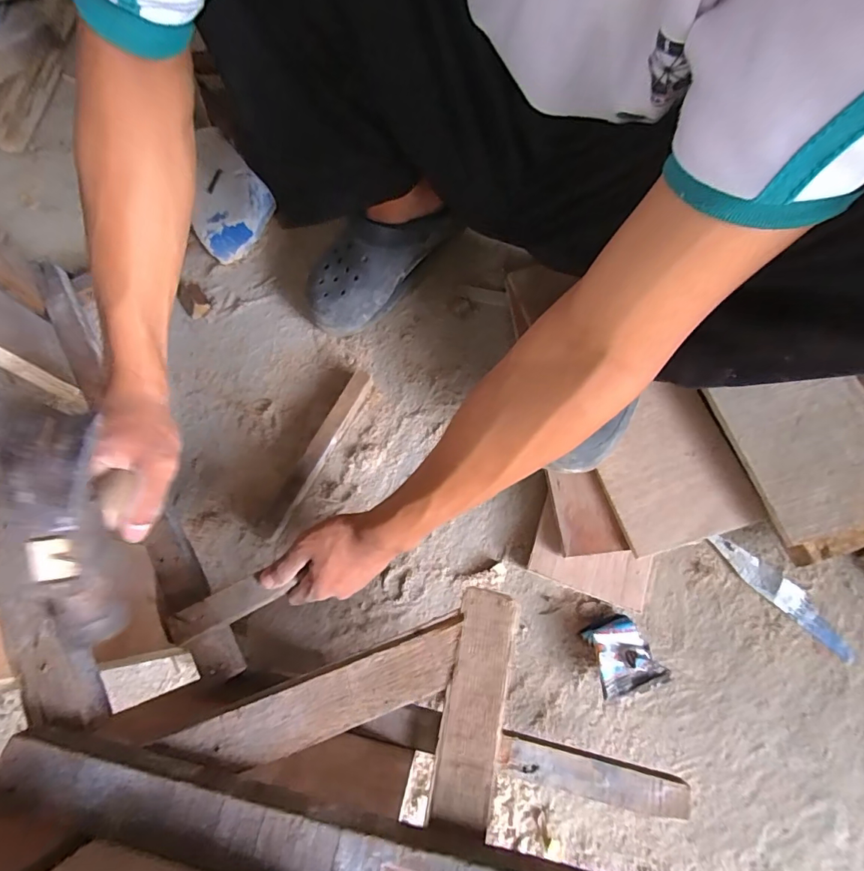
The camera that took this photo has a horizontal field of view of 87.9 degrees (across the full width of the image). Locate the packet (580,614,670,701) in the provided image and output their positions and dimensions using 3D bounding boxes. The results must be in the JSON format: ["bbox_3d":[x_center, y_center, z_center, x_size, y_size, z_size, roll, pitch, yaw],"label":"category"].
[{"bbox_3d":[0.198,0.230,0.473,0.065,0.029,0.066,-17,71,-4],"label":"packet"}]

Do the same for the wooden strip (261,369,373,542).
[{"bbox_3d":[-0.144,0.019,0.564,0.023,0.030,0.233,25,74,10],"label":"wooden strip"}]

